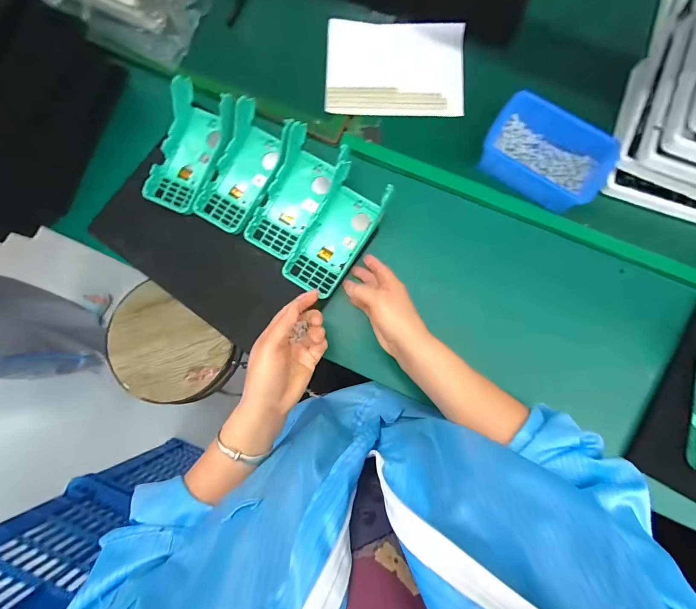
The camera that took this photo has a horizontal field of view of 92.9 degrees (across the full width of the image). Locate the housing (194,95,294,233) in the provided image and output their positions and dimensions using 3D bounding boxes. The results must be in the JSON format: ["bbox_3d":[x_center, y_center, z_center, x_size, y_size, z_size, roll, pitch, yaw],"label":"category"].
[{"bbox_3d":[-0.143,-0.186,0.455,0.084,0.046,0.167,28,83,4],"label":"housing"}]

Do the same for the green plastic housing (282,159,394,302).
[{"bbox_3d":[-0.013,-0.095,0.447,0.076,0.042,0.175,33,89,6],"label":"green plastic housing"}]

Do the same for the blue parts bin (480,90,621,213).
[{"bbox_3d":[0.261,-0.194,0.432,0.158,0.046,0.105,29,83,4],"label":"blue parts bin"}]

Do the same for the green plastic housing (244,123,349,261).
[{"bbox_3d":[-0.072,-0.147,0.454,0.077,0.060,0.164,29,83,4],"label":"green plastic housing"}]

